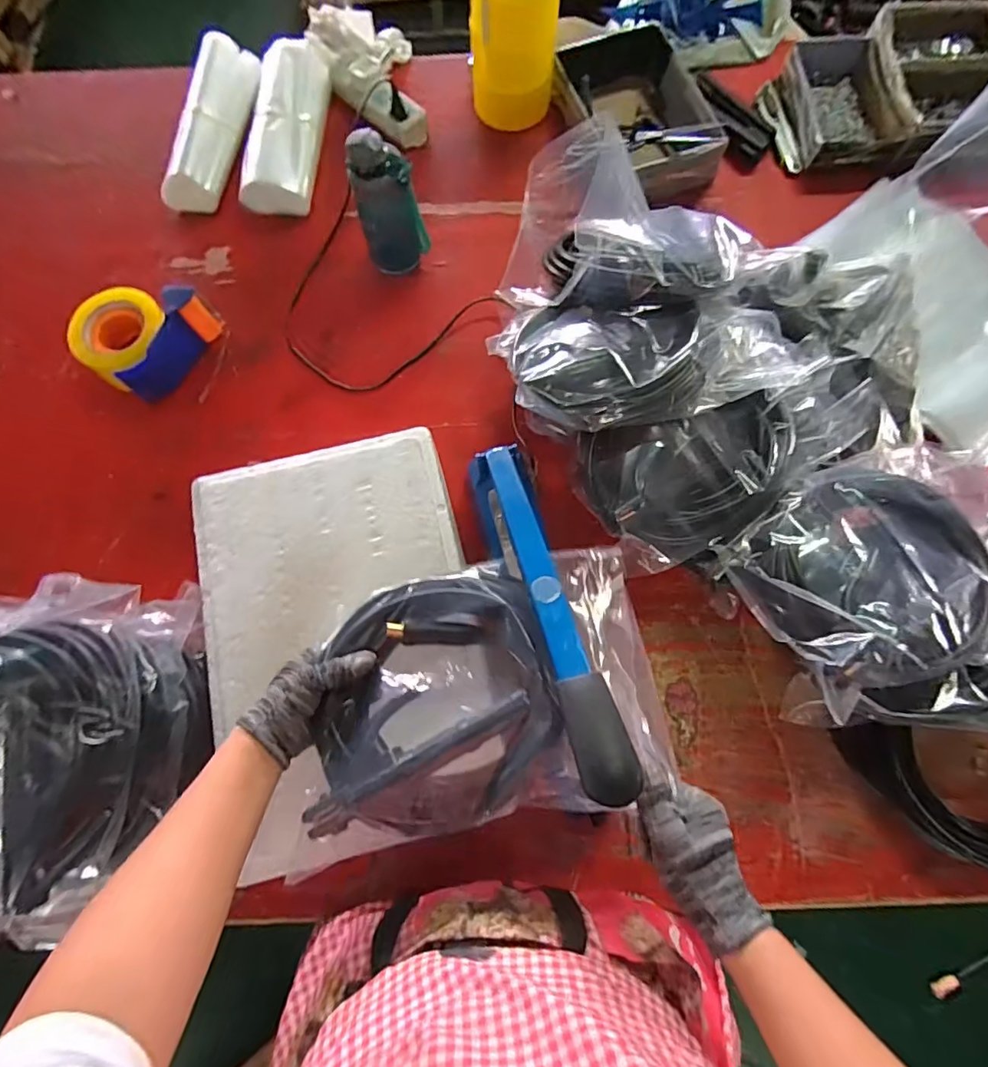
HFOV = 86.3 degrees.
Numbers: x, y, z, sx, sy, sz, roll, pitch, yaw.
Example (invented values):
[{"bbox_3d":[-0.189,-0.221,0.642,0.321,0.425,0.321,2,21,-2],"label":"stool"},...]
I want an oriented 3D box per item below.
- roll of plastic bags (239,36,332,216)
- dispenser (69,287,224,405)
[{"bbox_3d":[-0.306,-0.599,0.776,0.107,0.053,0.269,3,74,2],"label":"roll of plastic bags"},{"bbox_3d":[-0.459,-0.261,0.688,0.125,0.064,0.149,27,76,8],"label":"dispenser"}]

